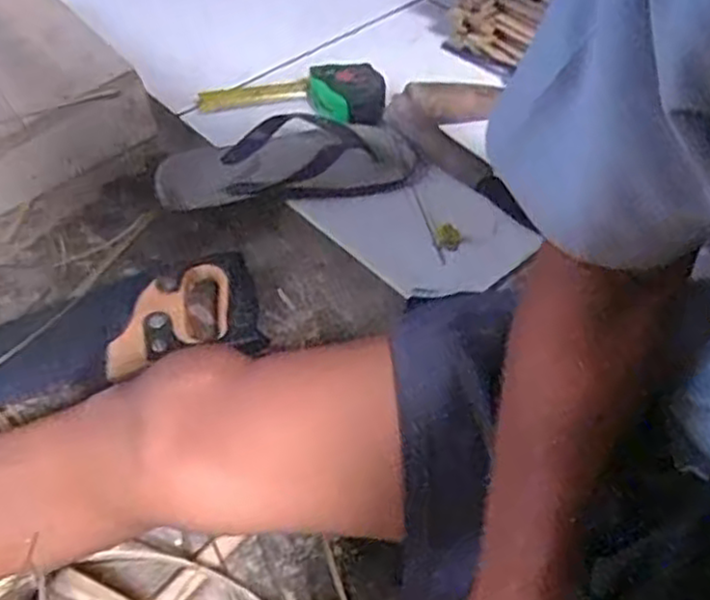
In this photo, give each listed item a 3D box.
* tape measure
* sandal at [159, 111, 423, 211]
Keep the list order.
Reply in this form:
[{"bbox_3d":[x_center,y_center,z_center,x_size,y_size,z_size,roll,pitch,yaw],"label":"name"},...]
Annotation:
[{"bbox_3d":[-0.071,-0.231,0.825,0.202,0.044,0.084,-2,50,-5],"label":"tape measure"},{"bbox_3d":[-0.073,-0.141,0.756,0.255,0.046,0.115,-12,52,-13],"label":"sandal"}]

